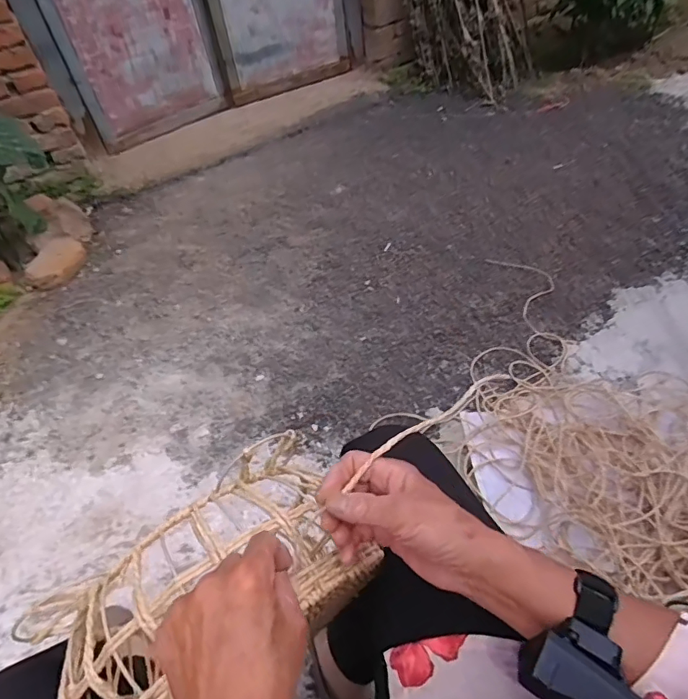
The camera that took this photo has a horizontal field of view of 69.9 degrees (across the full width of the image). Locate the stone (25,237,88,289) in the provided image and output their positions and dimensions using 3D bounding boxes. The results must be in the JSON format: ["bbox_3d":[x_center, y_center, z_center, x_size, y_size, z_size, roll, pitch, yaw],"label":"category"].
[{"bbox_3d":[-0.930,-0.284,1.593,0.140,0.065,0.207,10,49,16],"label":"stone"}]

